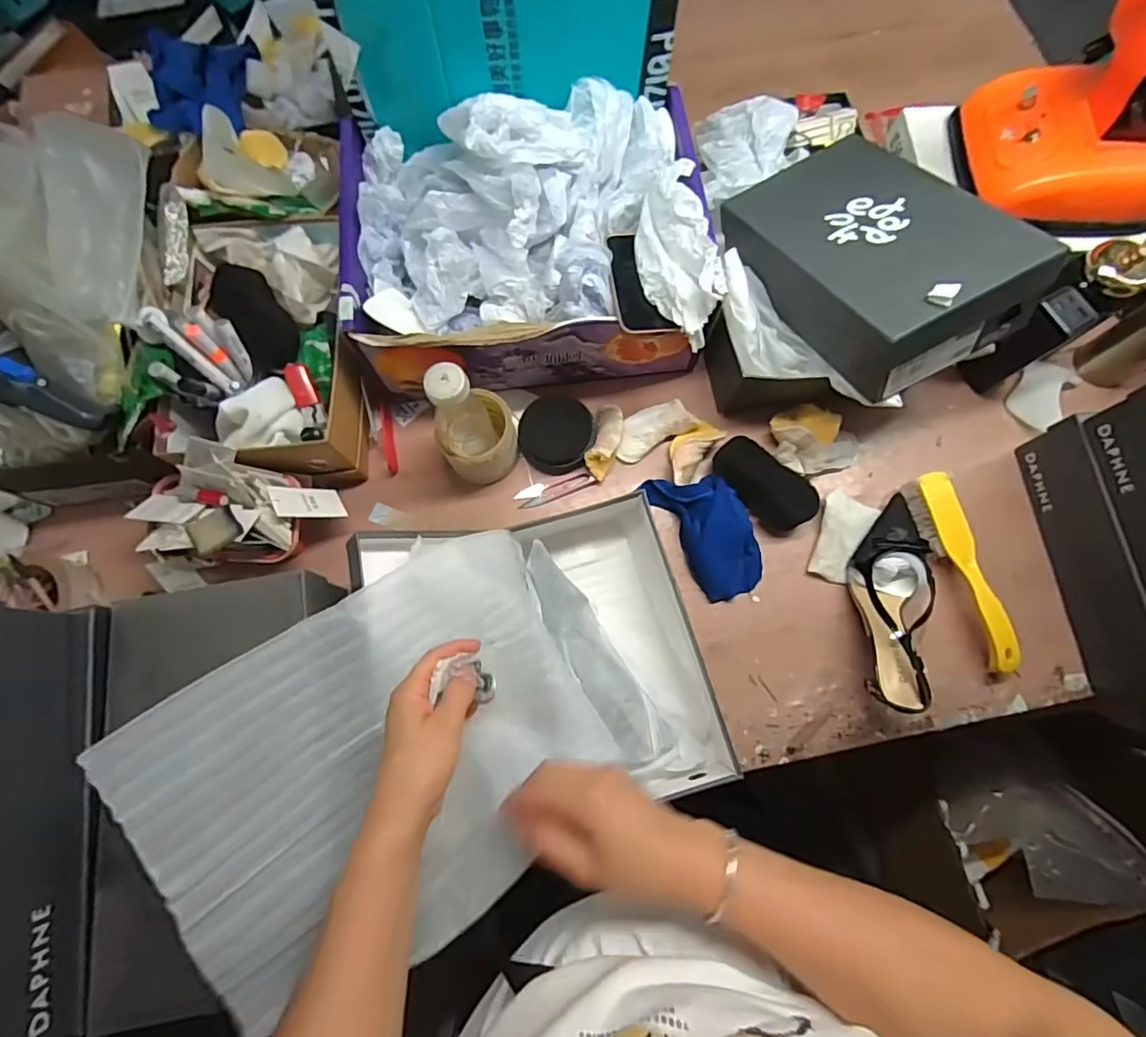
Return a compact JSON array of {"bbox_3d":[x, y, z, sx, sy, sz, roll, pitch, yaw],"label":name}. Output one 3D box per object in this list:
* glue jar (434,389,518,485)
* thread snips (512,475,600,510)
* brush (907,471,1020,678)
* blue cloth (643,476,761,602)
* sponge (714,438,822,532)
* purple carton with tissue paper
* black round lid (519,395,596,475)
[{"bbox_3d":[-0.110,-0.091,0.631,0.087,0.085,0.087,-4,75,-1],"label":"glue jar"},{"bbox_3d":[-0.021,-0.034,0.668,0.099,0.011,0.026,-13,76,-3],"label":"thread snips"},{"bbox_3d":[0.440,0.058,0.619,0.045,0.048,0.220,-15,76,-4],"label":"brush"},{"bbox_3d":[0.161,0.010,0.630,0.085,0.033,0.162,-29,77,-7],"label":"blue cloth"},{"bbox_3d":[0.228,-0.043,0.647,0.126,0.025,0.063,43,79,10],"label":"sponge"},{"bbox_3d":[-0.053,-0.316,0.629,0.405,0.187,0.309,0,75,0],"label":"purple carton with tissue paper"},{"bbox_3d":[-0.020,-0.103,0.672,0.091,0.034,0.086,0,75,0],"label":"black round lid"}]

